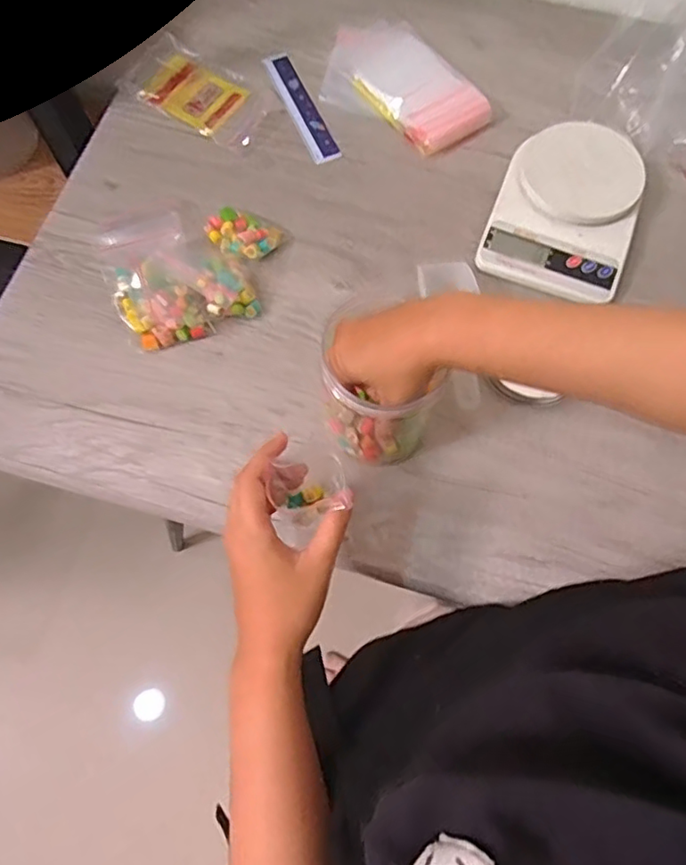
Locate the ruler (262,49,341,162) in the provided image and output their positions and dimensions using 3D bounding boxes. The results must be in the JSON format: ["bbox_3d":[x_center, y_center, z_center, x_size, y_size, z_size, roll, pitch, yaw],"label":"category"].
[{"bbox_3d":[-0.045,-0.349,0.625,0.028,0.005,0.157,-22,72,-9],"label":"ruler"}]

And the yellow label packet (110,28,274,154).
[{"bbox_3d":[-0.152,-0.361,0.618,0.160,0.008,0.093,30,73,9],"label":"yellow label packet"}]

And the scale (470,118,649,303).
[{"bbox_3d":[0.212,-0.214,0.555,0.128,0.040,0.169,20,71,6],"label":"scale"}]

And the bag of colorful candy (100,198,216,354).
[{"bbox_3d":[-0.173,-0.141,0.532,0.077,0.030,0.133,-17,72,-7],"label":"bag of colorful candy"}]

